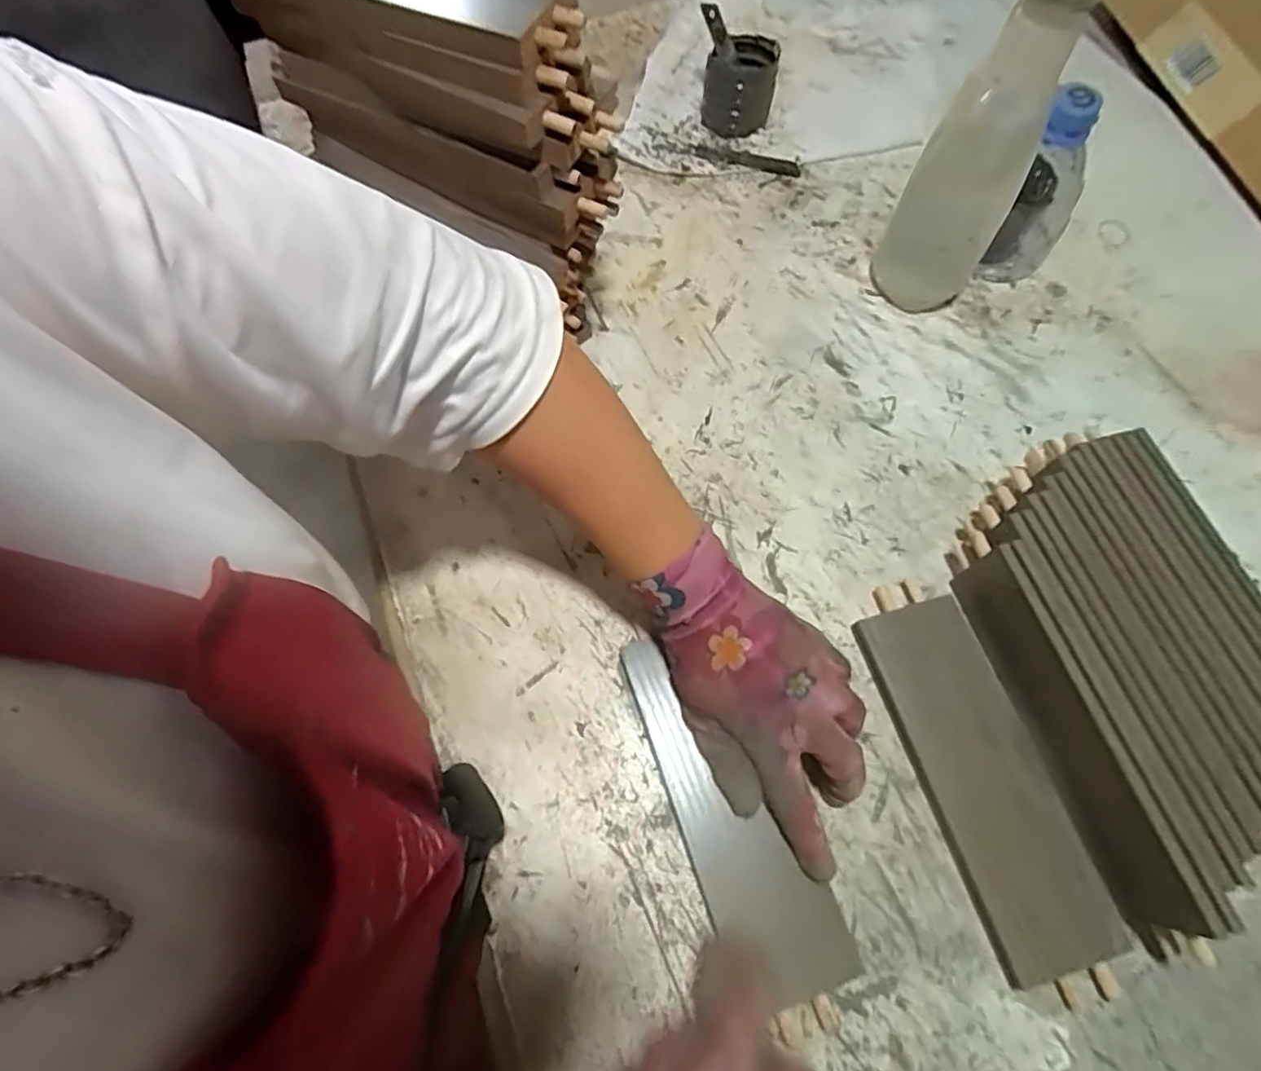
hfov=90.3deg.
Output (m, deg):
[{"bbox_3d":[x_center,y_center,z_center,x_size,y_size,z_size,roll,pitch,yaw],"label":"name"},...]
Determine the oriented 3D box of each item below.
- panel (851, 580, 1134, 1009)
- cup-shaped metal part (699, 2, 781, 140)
[{"bbox_3d":[0.204,0.136,0.369,0.066,0.015,0.223,-16,68,-5],"label":"panel"},{"bbox_3d":[0.101,-0.423,0.585,0.067,0.064,0.085,-1,68,1],"label":"cup-shaped metal part"}]

